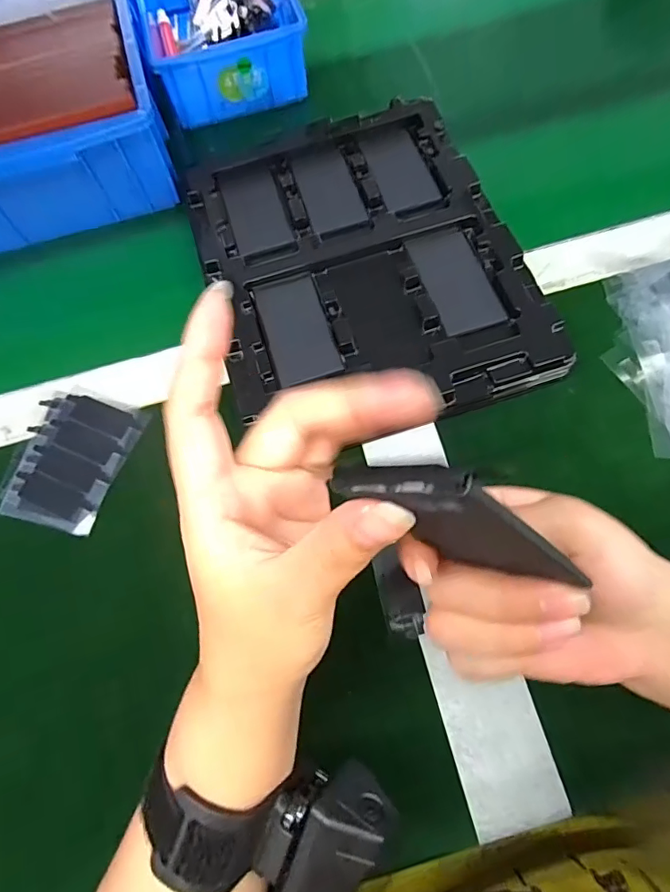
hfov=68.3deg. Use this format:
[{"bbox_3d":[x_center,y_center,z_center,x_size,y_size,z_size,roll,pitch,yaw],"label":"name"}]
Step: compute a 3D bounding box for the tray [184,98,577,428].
[{"bbox_3d":[0.016,-0.141,0.363,0.214,0.016,0.269,-16,68,-1],"label":"tray"}]

